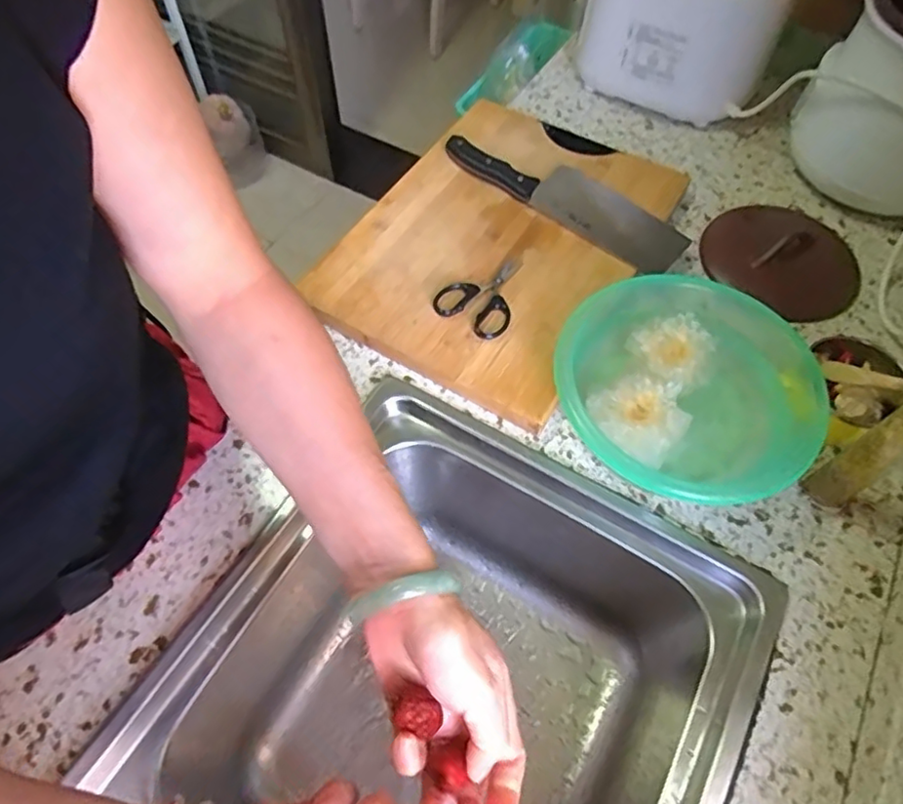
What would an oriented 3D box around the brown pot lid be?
[{"bbox_3d":[0.371,-0.164,0.687,0.167,0.026,0.149,25,62,14],"label":"brown pot lid"}]

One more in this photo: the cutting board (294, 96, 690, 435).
[{"bbox_3d":[0.052,-0.180,0.684,0.283,0.032,0.380,28,63,15],"label":"cutting board"}]

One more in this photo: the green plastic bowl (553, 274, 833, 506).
[{"bbox_3d":[0.205,-0.005,0.557,0.214,0.073,0.224,0,59,0],"label":"green plastic bowl"}]

